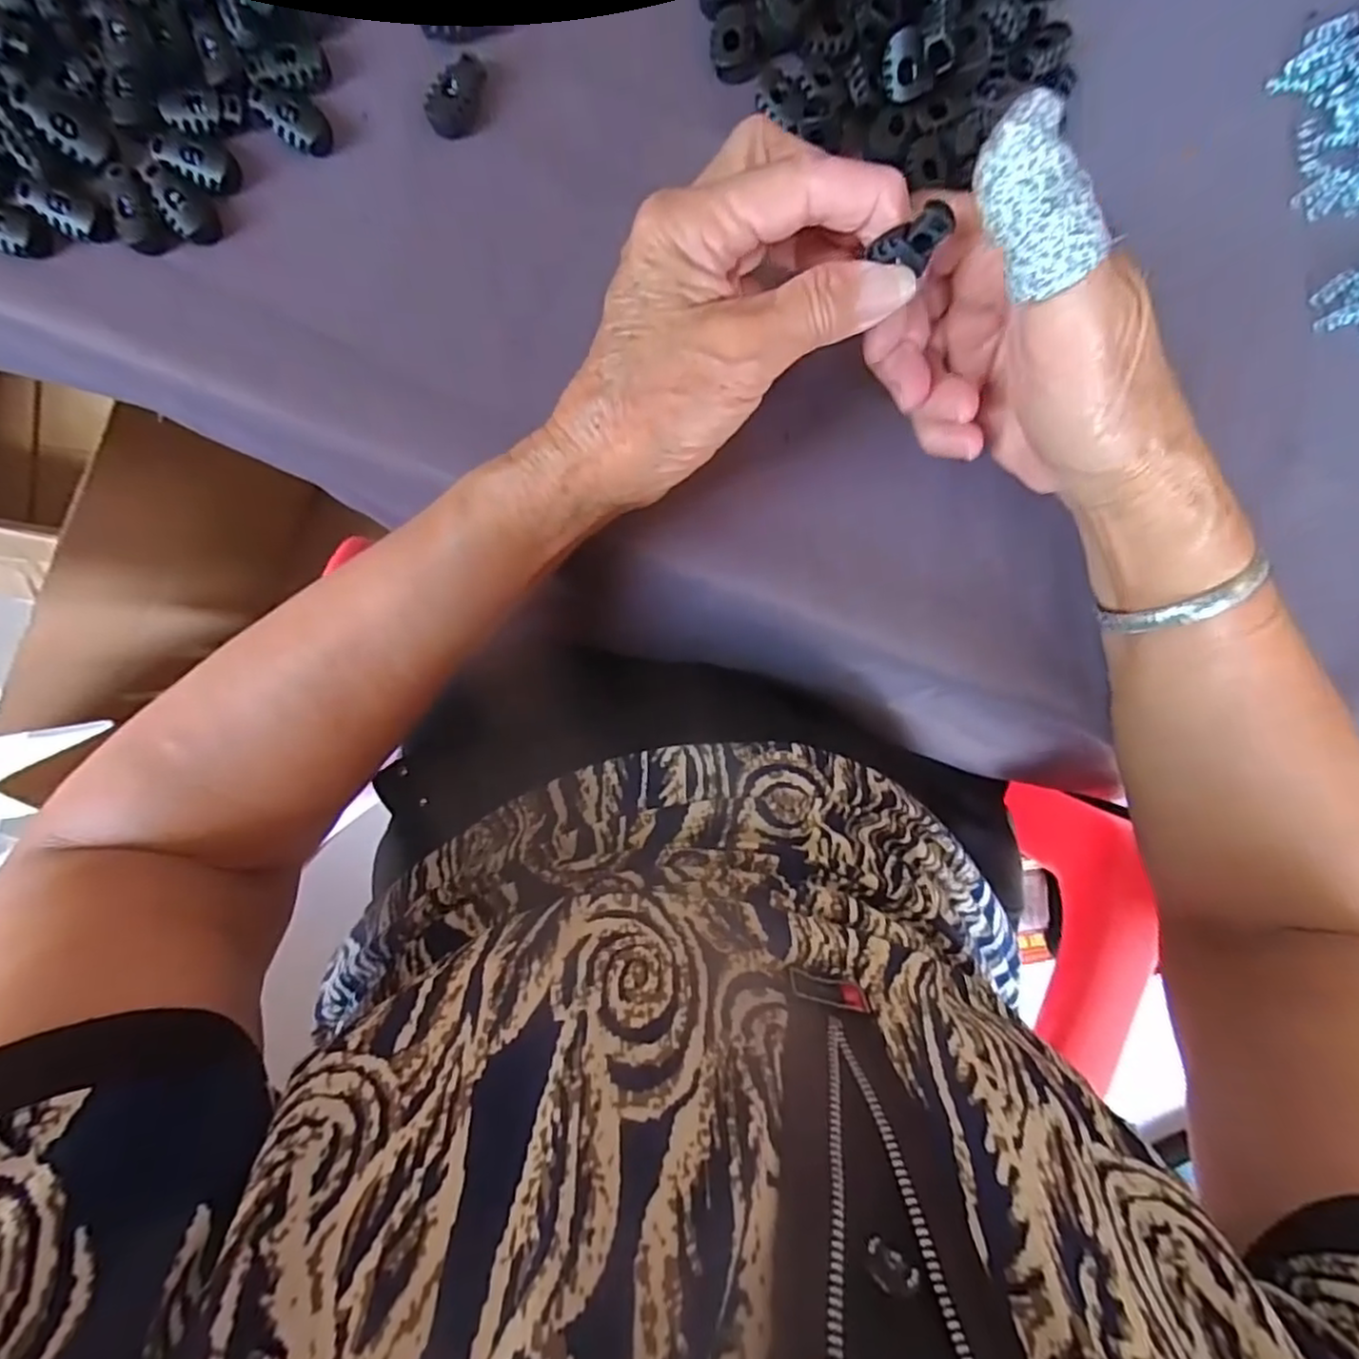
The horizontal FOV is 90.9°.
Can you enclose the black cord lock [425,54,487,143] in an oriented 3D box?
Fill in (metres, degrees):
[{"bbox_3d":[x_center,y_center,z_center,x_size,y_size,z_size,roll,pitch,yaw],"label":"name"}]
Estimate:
[{"bbox_3d":[-0.085,-0.223,0.257,0.018,0.006,0.030,28,92,-6],"label":"black cord lock"}]

